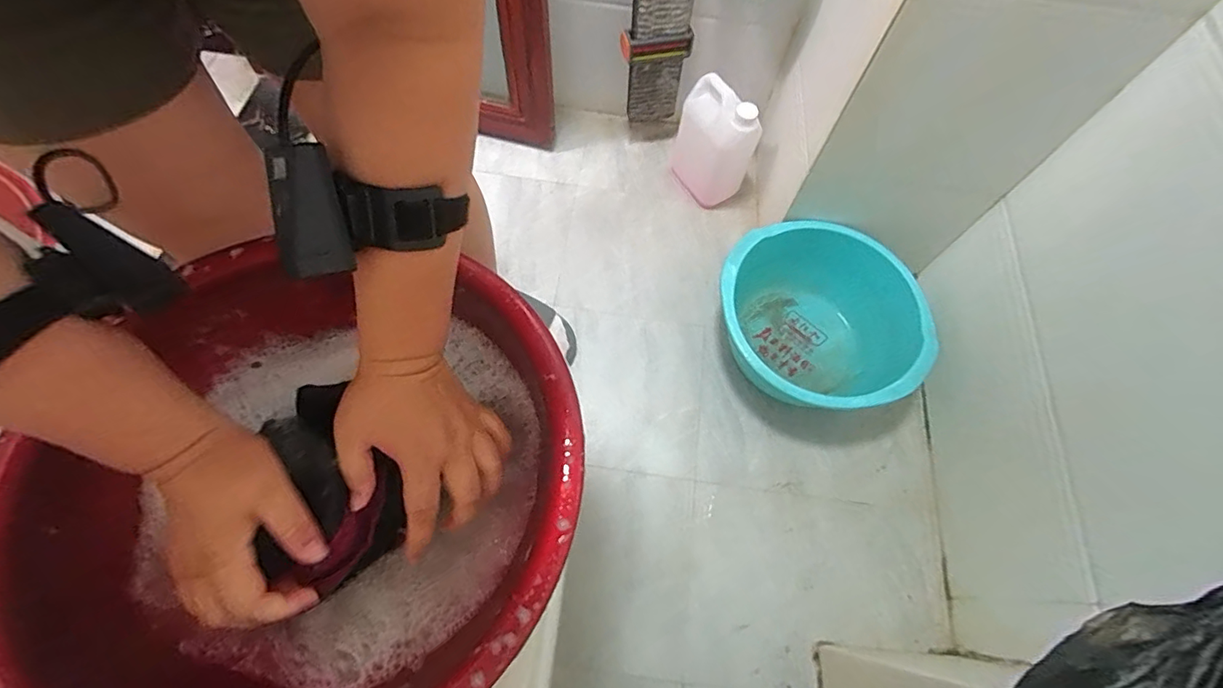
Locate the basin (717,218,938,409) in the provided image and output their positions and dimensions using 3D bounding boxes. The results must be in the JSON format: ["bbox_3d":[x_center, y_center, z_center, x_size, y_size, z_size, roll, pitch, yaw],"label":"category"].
[{"bbox_3d":[0.363,-0.036,0.960,0.338,0.165,0.363,-30,72,-14],"label":"basin"}]

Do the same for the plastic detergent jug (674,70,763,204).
[{"bbox_3d":[0.210,-0.395,1.067,0.083,0.237,0.185,-29,69,-15],"label":"plastic detergent jug"}]

